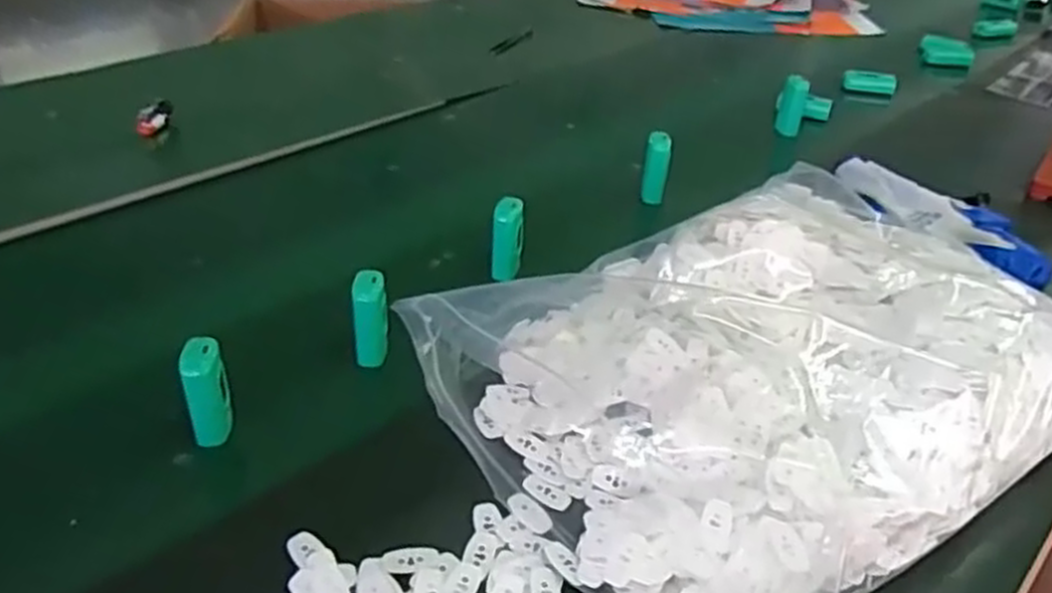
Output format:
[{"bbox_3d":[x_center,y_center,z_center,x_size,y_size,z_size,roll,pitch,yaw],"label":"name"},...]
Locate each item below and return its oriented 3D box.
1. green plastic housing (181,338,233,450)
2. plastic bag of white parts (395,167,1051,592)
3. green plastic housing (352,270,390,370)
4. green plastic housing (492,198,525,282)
[{"bbox_3d":[-0.204,0.060,0.514,0.021,0.070,0.029,-1,36,-8],"label":"green plastic housing"},{"bbox_3d":[0.178,0.034,0.566,0.423,0.074,0.319,-19,42,-29],"label":"plastic bag of white parts"},{"bbox_3d":[-0.114,0.018,0.587,0.023,0.069,0.030,-1,36,-8],"label":"green plastic housing"},{"bbox_3d":[-0.015,-0.048,0.686,0.023,0.067,0.029,7,36,4],"label":"green plastic housing"}]

